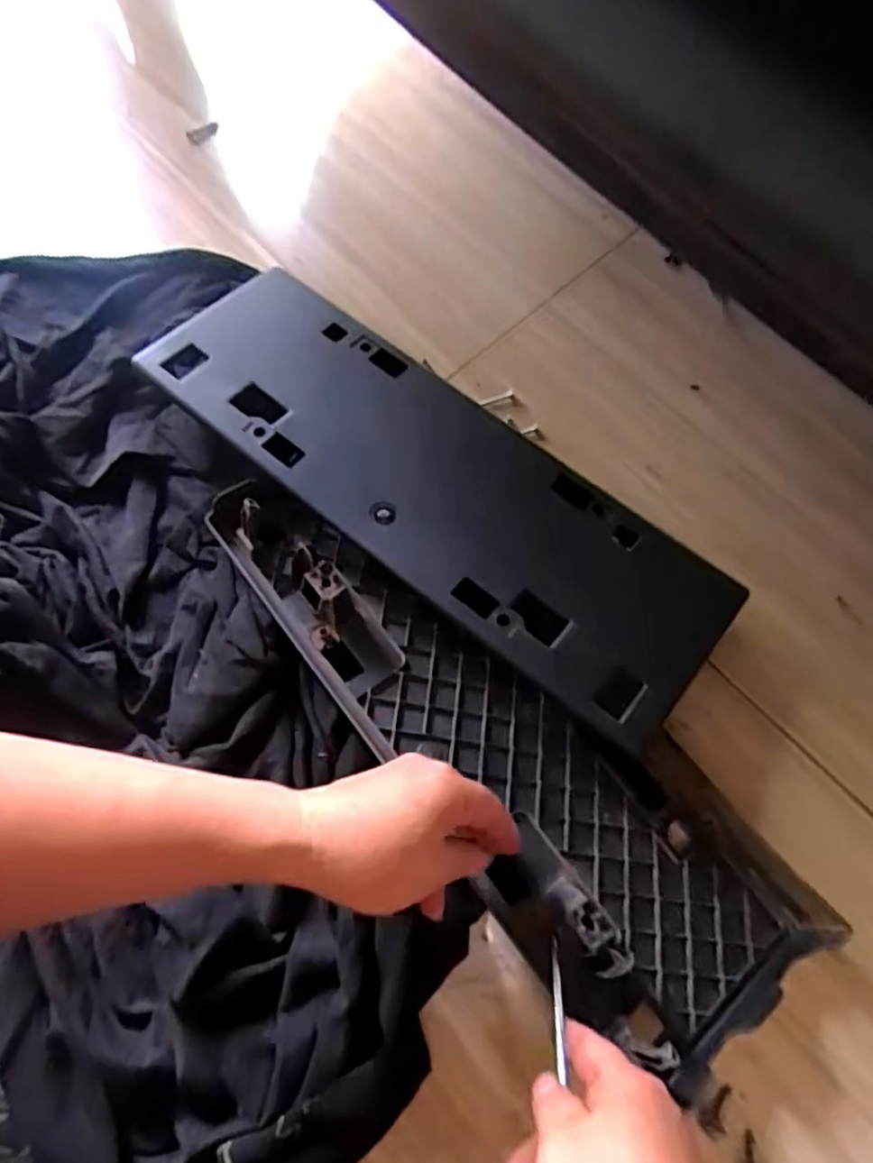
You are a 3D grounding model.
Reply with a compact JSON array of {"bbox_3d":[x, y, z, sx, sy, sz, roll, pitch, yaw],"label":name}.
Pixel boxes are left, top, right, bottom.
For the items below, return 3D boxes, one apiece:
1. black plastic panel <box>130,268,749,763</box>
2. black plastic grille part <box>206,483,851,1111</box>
[{"bbox_3d":[-0.005,-0.076,0.492,0.445,0.015,0.150,38,68,12],"label":"black plastic panel"},{"bbox_3d":[0.026,0.099,0.448,0.461,0.055,0.155,42,76,11],"label":"black plastic grille part"}]

